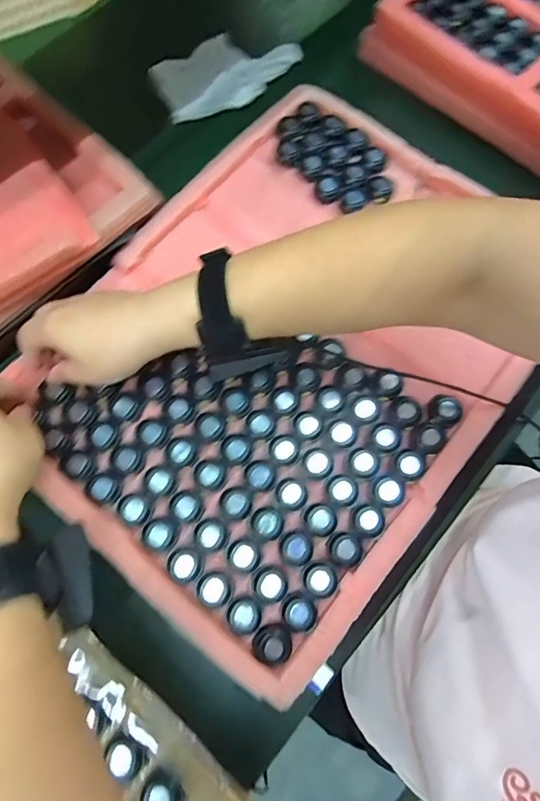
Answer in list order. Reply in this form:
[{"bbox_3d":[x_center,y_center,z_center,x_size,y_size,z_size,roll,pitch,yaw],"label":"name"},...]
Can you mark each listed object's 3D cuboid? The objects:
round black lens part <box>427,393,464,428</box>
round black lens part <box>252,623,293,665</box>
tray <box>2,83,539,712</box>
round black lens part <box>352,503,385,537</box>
[{"bbox_3d":[0.158,0.009,0.392,0.027,0.010,0.030,-36,78,-11],"label":"round black lens part"},{"bbox_3d":[0.001,0.189,0.337,0.029,0.007,0.028,0,74,-1],"label":"round black lens part"},{"bbox_3d":[0.026,-0.062,0.409,0.368,0.034,0.493,37,76,12],"label":"tray"},{"bbox_3d":[0.083,0.099,0.362,0.025,0.004,0.023,0,74,-1],"label":"round black lens part"}]

